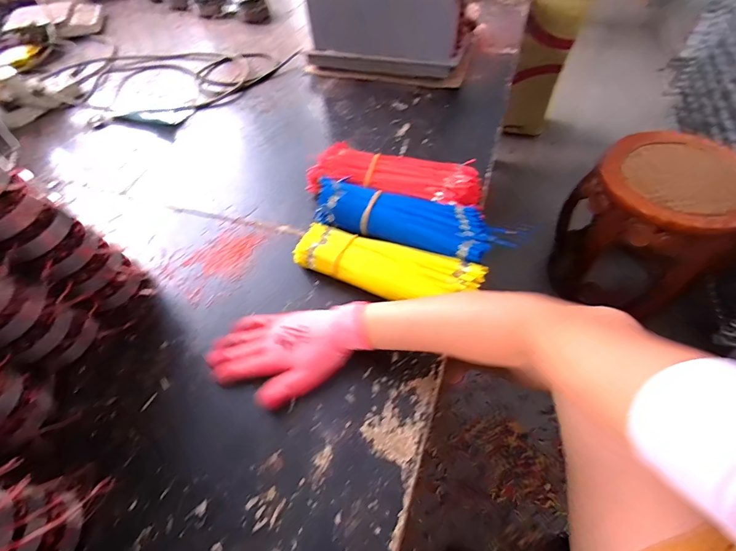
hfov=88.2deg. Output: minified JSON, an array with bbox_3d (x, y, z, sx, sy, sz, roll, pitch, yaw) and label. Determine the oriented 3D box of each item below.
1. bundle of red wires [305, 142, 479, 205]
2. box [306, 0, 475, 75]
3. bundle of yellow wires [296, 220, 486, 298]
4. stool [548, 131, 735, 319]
[{"bbox_3d":[0.039,-0.150,0.593,0.264,0.058,0.088,13,58,14],"label":"bundle of red wires"},{"bbox_3d":[0.040,-0.516,0.750,0.318,0.202,0.101,14,58,14],"label":"box"},{"bbox_3d":[0.024,-0.007,0.500,0.246,0.046,0.075,14,58,14],"label":"bundle of yellow wires"},{"bbox_3d":[0.696,-0.098,0.997,0.318,0.445,0.273,36,66,25],"label":"stool"}]

